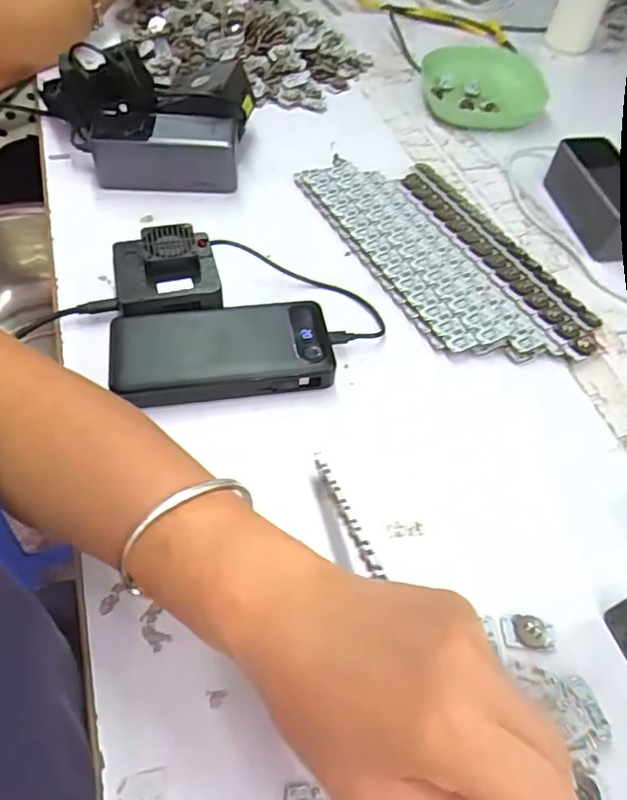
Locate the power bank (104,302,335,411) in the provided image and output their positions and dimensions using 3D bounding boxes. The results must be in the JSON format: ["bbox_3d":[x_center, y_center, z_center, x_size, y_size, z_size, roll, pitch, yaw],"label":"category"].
[{"bbox_3d":[-0.065,-0.033,0.416,0.154,0.030,0.074,-9,54,-11],"label":"power bank"}]

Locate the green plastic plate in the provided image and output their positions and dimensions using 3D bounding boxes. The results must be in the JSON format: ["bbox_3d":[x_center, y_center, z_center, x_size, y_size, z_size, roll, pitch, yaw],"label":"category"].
[{"bbox_3d":[0.209,-0.403,0.717,0.140,0.034,0.175,2,53,-3],"label":"green plastic plate"}]

